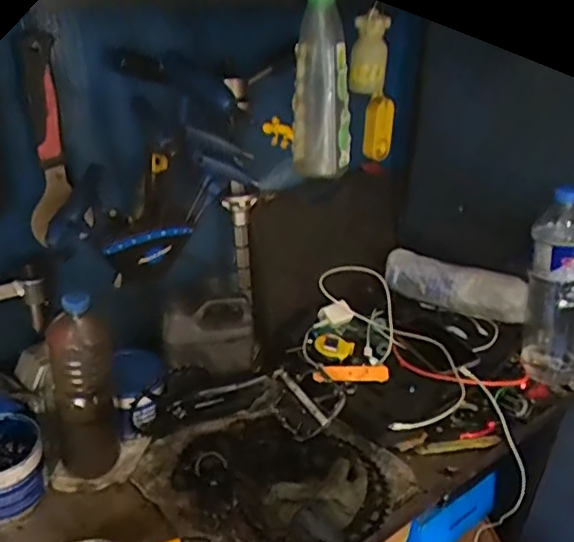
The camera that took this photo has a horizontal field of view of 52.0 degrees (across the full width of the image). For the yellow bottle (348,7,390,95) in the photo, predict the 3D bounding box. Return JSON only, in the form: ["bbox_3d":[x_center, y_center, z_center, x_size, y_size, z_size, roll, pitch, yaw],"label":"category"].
[{"bbox_3d":[0.093,-0.246,0.667,0.041,0.085,0.031,4,29,4],"label":"yellow bottle"}]

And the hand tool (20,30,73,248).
[{"bbox_3d":[-0.284,-0.151,0.683,0.026,0.230,0.048,17,32,26],"label":"hand tool"}]

